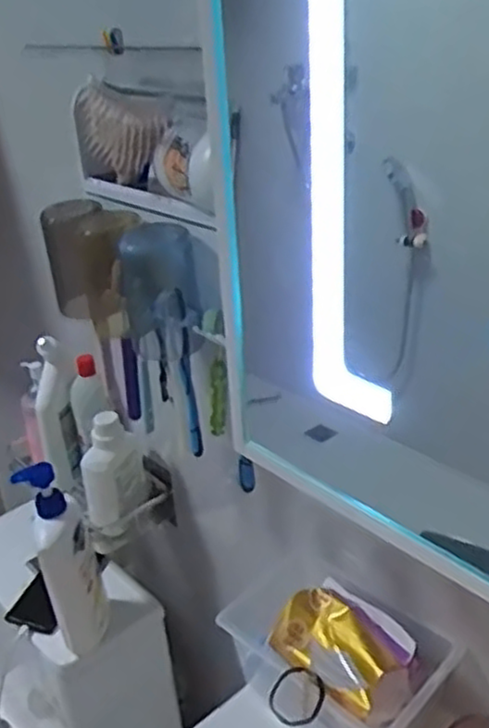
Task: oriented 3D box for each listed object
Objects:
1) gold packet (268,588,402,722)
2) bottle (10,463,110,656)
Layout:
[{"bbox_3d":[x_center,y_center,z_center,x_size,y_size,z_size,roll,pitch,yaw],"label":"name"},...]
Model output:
[{"bbox_3d":[0.084,0.263,0.681,0.070,0.039,0.118,-21,32,-28],"label":"gold packet"},{"bbox_3d":[-0.221,0.241,0.922,0.072,0.258,0.057,-19,31,-26],"label":"bottle"}]

